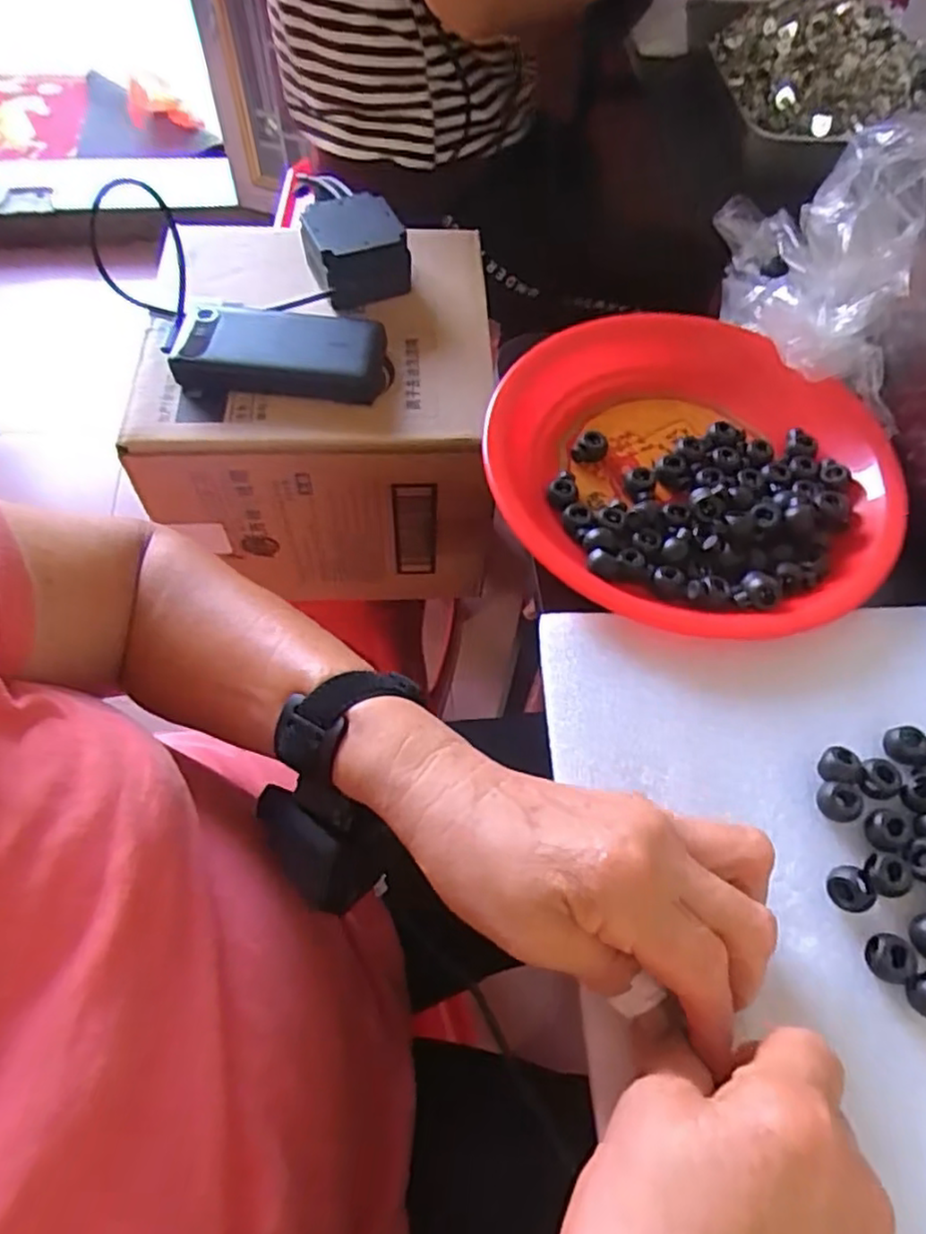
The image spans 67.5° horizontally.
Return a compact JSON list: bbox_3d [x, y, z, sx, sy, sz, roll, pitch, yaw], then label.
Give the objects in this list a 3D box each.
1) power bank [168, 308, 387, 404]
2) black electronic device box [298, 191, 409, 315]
[{"bbox_3d":[-0.143,-0.207,0.546,0.161,0.034,0.069,3,61,-1],"label":"power bank"},{"bbox_3d":[-0.091,-0.311,0.588,0.082,0.059,0.072,-10,62,-8],"label":"black electronic device box"}]

